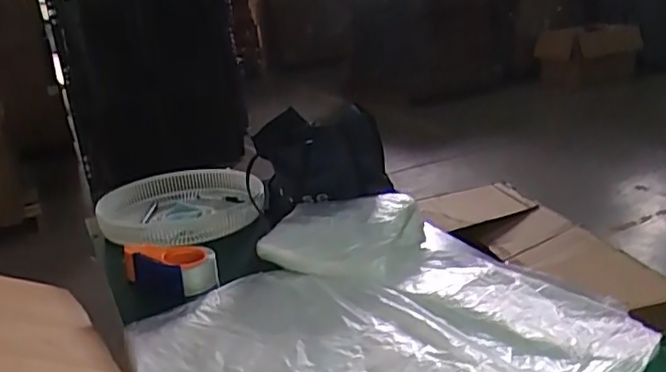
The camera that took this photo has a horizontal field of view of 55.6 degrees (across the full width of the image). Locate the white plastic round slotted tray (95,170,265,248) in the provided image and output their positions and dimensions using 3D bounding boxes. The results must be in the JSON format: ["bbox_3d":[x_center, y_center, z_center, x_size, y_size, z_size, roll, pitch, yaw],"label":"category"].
[{"bbox_3d":[-0.329,0.039,1.372,0.345,0.055,0.366,-5,18,2],"label":"white plastic round slotted tray"}]

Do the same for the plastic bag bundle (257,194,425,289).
[{"bbox_3d":[0.019,0.084,1.122,0.267,0.066,0.220,3,20,25],"label":"plastic bag bundle"}]

